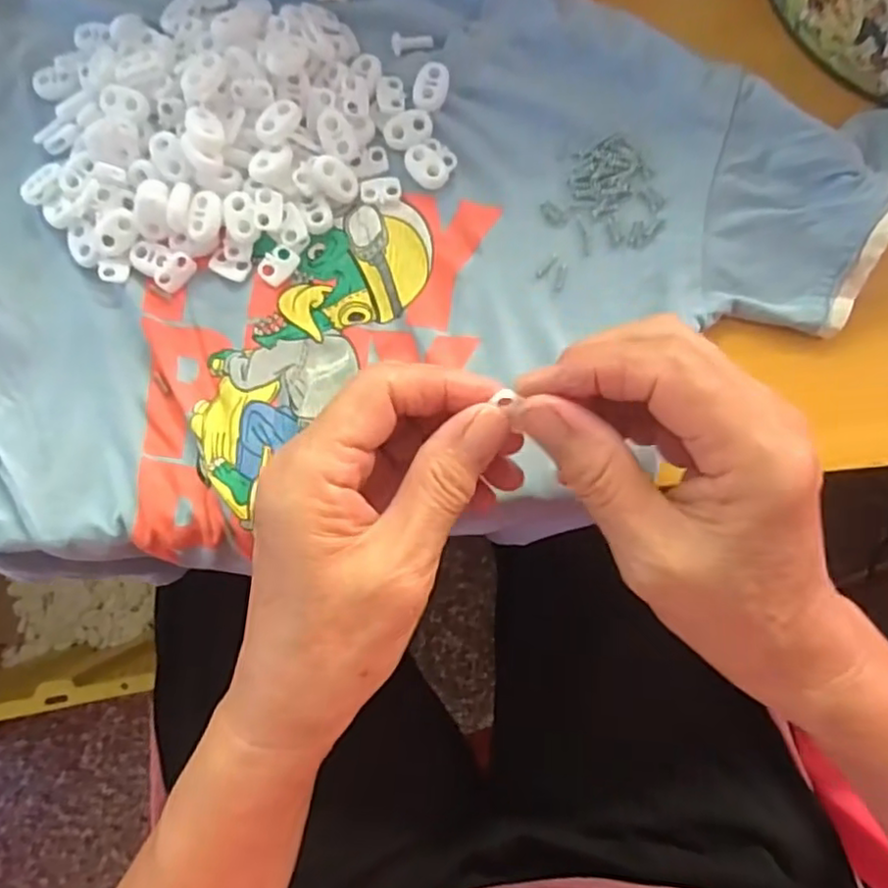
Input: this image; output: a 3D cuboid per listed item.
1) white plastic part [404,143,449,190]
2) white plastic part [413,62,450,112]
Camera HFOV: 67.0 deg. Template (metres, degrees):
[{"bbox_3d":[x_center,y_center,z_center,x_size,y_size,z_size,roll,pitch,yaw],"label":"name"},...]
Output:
[{"bbox_3d":[-0.008,-0.126,0.303,0.015,0.004,0.023,-40,82,-3],"label":"white plastic part"},{"bbox_3d":[-0.006,-0.163,0.305,0.015,0.004,0.023,12,83,4],"label":"white plastic part"}]

